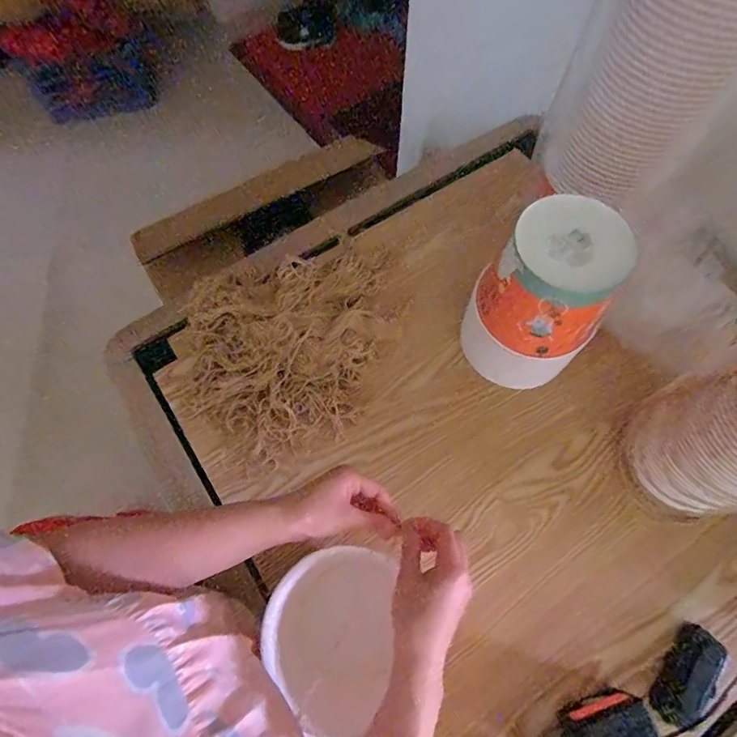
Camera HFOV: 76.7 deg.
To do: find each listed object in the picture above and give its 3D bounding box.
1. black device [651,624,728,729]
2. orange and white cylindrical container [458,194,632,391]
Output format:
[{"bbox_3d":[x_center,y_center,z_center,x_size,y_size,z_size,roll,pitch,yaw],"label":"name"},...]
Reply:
[{"bbox_3d":[0.381,0.363,0.549,0.044,0.024,0.112,37,71,14],"label":"black device"},{"bbox_3d":[0.221,-0.078,0.611,0.136,0.241,0.144,0,67,-1],"label":"orange and white cylindrical container"}]

